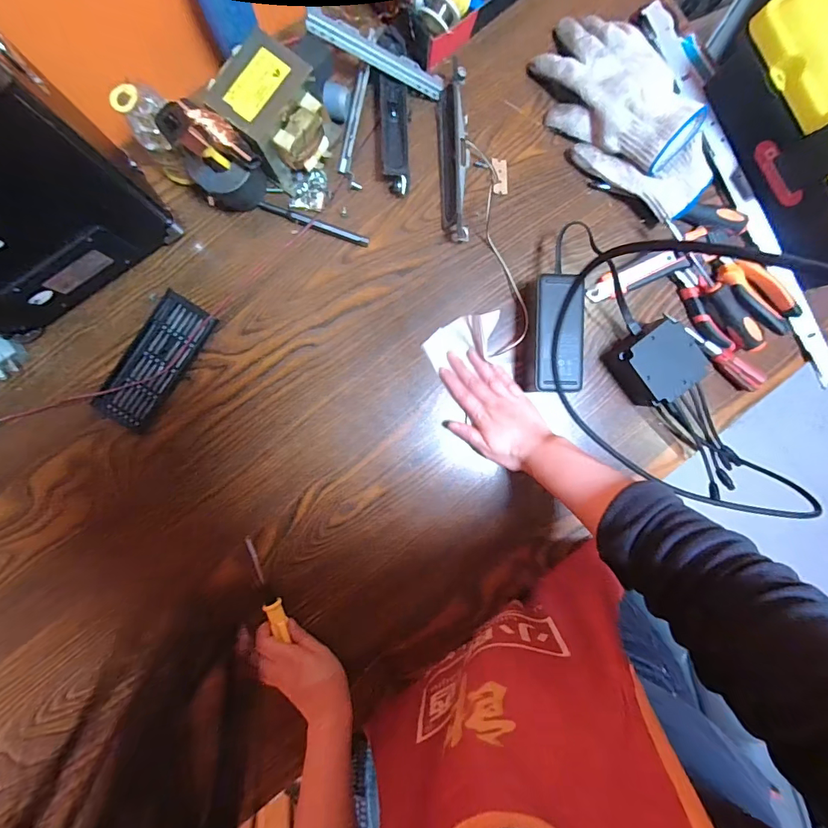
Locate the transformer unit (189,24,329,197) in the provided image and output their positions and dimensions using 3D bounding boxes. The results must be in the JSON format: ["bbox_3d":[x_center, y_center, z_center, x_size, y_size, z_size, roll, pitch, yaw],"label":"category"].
[{"bbox_3d":[-0.147,-0.299,0.426,0.100,0.082,0.111,39,88,-5],"label":"transformer unit"}]

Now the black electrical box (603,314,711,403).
[{"bbox_3d":[0.280,-0.059,0.482,0.080,0.052,0.080,-35,94,-3],"label":"black electrical box"}]

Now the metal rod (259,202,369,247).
[{"bbox_3d":[-0.111,-0.214,0.466,0.123,0.012,0.011,16,90,-5],"label":"metal rod"}]

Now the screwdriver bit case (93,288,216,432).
[{"bbox_3d":[-0.285,-0.057,0.459,0.063,0.019,0.153,31,89,-5],"label":"screwdriver bit case"}]

